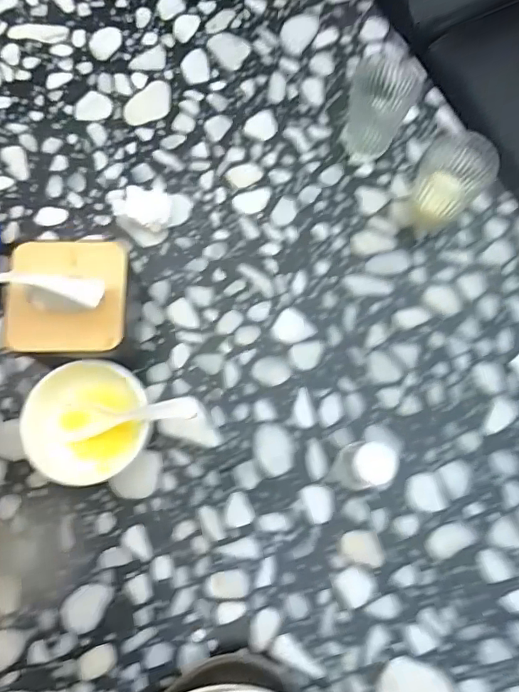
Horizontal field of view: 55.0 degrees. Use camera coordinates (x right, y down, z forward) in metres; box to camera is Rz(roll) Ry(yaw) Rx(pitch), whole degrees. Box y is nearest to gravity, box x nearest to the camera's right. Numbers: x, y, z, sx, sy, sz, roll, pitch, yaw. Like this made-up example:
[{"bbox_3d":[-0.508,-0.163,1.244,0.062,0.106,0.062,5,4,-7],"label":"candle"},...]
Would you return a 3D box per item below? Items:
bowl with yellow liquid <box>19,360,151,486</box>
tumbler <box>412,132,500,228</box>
[{"bbox_3d":[-0.166,0.075,0.489,0.112,0.054,0.114,0,76,-1],"label":"bowl with yellow liquid"},{"bbox_3d":[0.198,-0.169,0.533,0.067,0.094,0.069,1,73,-2],"label":"tumbler"}]

